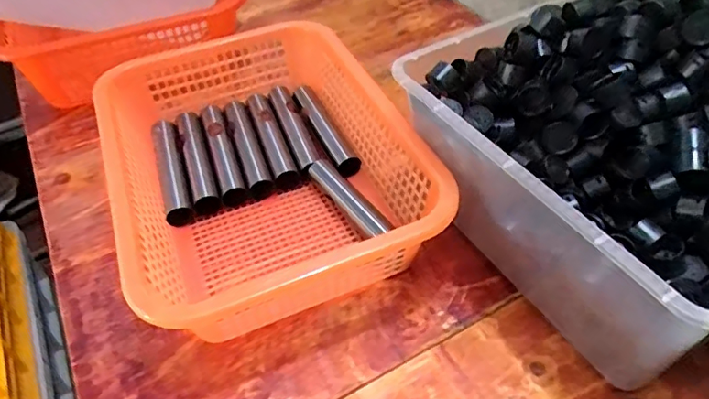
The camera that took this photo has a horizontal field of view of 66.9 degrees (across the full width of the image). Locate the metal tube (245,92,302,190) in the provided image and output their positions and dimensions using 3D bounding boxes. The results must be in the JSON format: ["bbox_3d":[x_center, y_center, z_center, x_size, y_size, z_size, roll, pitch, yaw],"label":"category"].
[{"bbox_3d":[-0.089,-0.064,0.579,0.026,0.030,0.140,-18,47,-12],"label":"metal tube"}]

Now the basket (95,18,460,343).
[{"bbox_3d":[-0.087,-0.032,0.514,0.248,0.105,0.339,-18,47,-12],"label":"basket"}]

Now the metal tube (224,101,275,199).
[{"bbox_3d":[-0.112,-0.054,0.564,0.024,0.023,0.127,-17,61,-11],"label":"metal tube"}]

